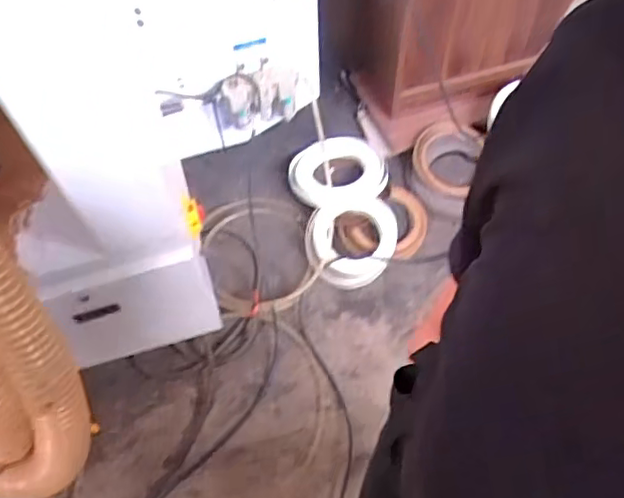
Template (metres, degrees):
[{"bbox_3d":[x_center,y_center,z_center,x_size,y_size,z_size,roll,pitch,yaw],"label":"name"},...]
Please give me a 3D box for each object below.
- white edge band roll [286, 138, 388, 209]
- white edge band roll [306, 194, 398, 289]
[{"bbox_3d":[0.081,-0.248,1.881,0.299,0.050,0.274,-1,61,2],"label":"white edge band roll"},{"bbox_3d":[0.110,-0.036,1.766,0.245,0.072,0.261,1,61,-1],"label":"white edge band roll"}]

